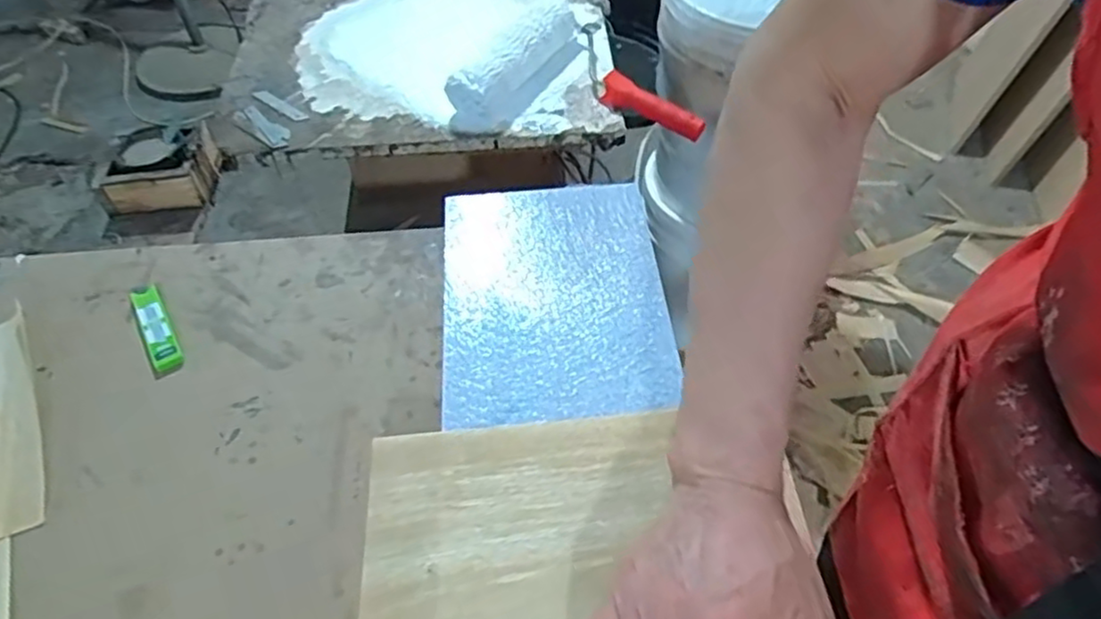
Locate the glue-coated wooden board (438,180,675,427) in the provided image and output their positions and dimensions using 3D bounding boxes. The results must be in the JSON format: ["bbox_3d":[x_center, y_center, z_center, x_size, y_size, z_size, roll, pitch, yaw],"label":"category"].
[{"bbox_3d":[0.003,-0.018,0.628,0.193,0.007,0.264,-3,53,-4],"label":"glue-coated wooden board"}]

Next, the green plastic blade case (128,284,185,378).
[{"bbox_3d":[-0.373,0.015,0.657,0.029,0.015,0.112,-26,55,-19],"label":"green plastic blade case"}]

